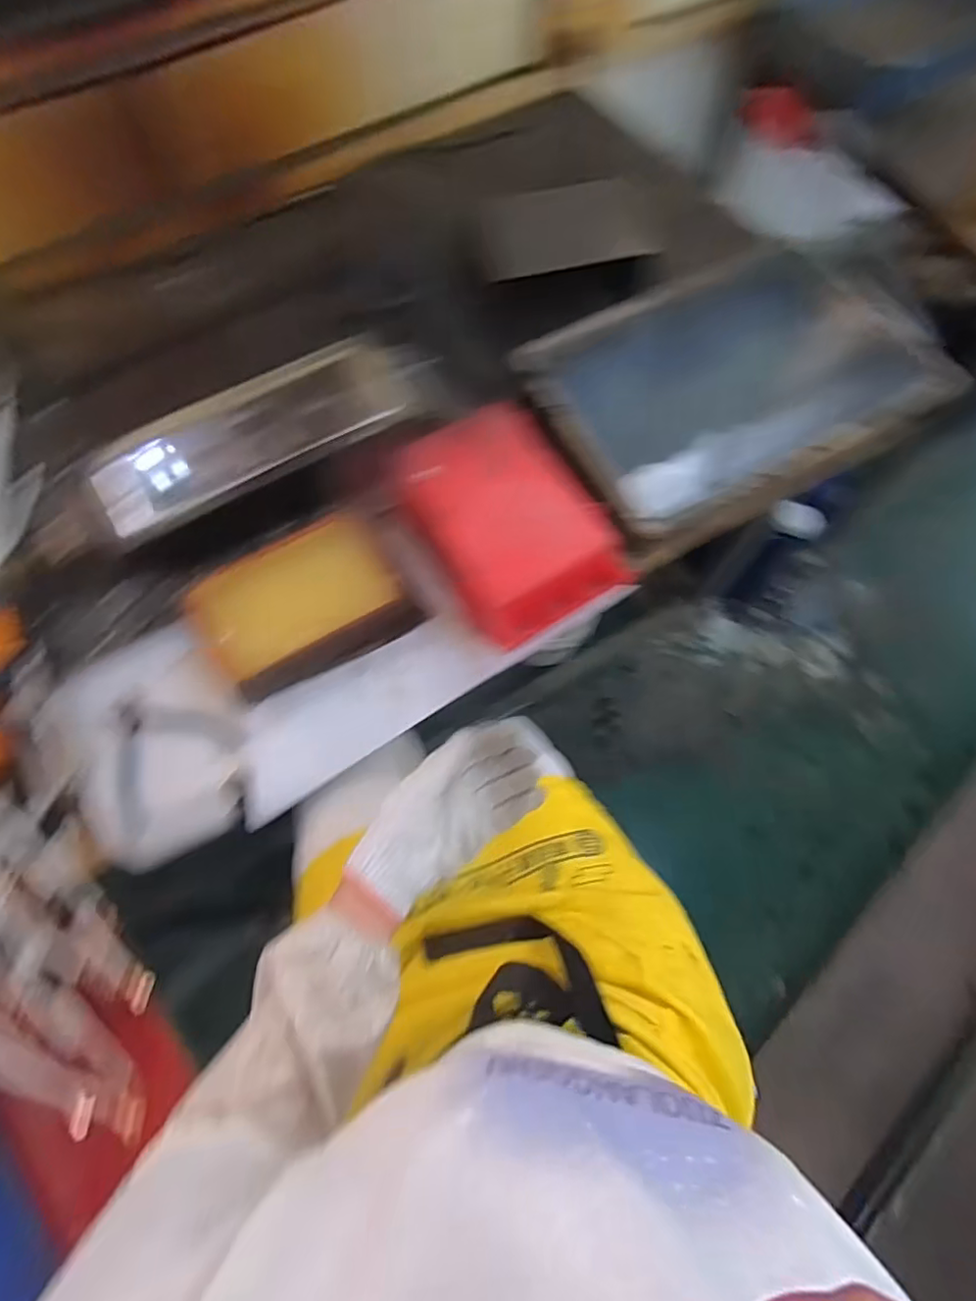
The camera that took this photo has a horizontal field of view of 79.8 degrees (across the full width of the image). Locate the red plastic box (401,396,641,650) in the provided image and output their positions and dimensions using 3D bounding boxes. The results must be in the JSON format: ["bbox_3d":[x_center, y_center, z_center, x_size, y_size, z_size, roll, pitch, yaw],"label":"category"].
[{"bbox_3d":[0.018,-0.134,0.588,0.160,0.094,0.235,-32,72,-12],"label":"red plastic box"}]

